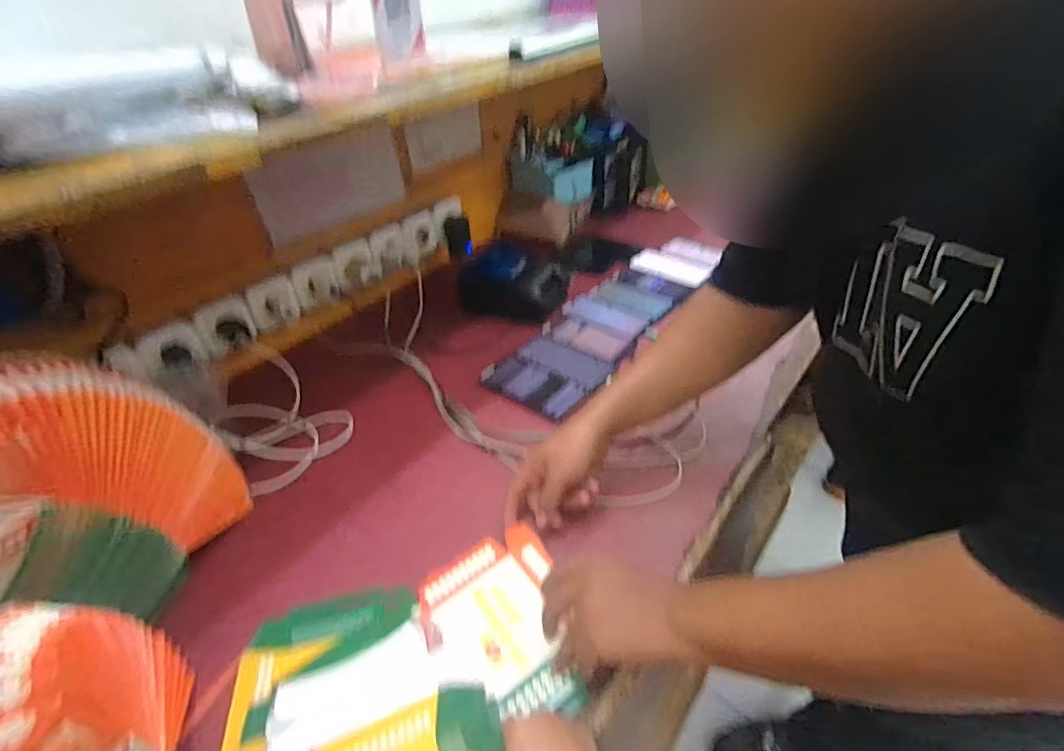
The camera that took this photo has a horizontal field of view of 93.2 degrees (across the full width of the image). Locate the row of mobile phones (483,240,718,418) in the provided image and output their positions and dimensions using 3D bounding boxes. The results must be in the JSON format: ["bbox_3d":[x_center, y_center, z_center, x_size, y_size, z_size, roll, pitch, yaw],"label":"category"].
[{"bbox_3d":[0.163,-0.125,0.941,0.173,0.018,0.602,23,46,32],"label":"row of mobile phones"}]

